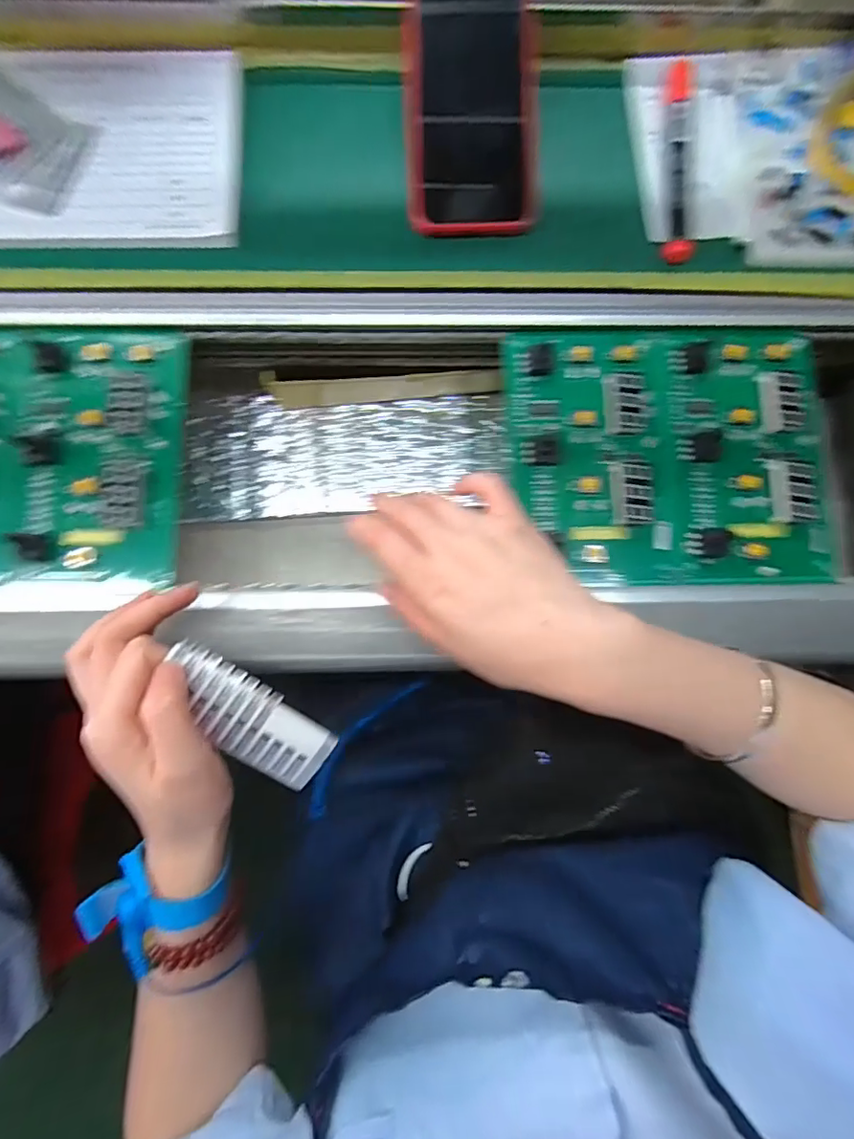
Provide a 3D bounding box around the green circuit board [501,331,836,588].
[{"bbox_3d":[0.152,-0.073,0.335,0.194,0.022,0.165,-2,83,-2],"label":"green circuit board"}]

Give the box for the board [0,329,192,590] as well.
[{"bbox_3d":[-0.248,-0.071,0.318,0.192,0.013,0.159,-1,83,-2],"label":"board"}]

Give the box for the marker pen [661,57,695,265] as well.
[{"bbox_3d":[0.166,-0.270,0.346,0.018,0.017,0.145,4,83,-1],"label":"marker pen"}]

